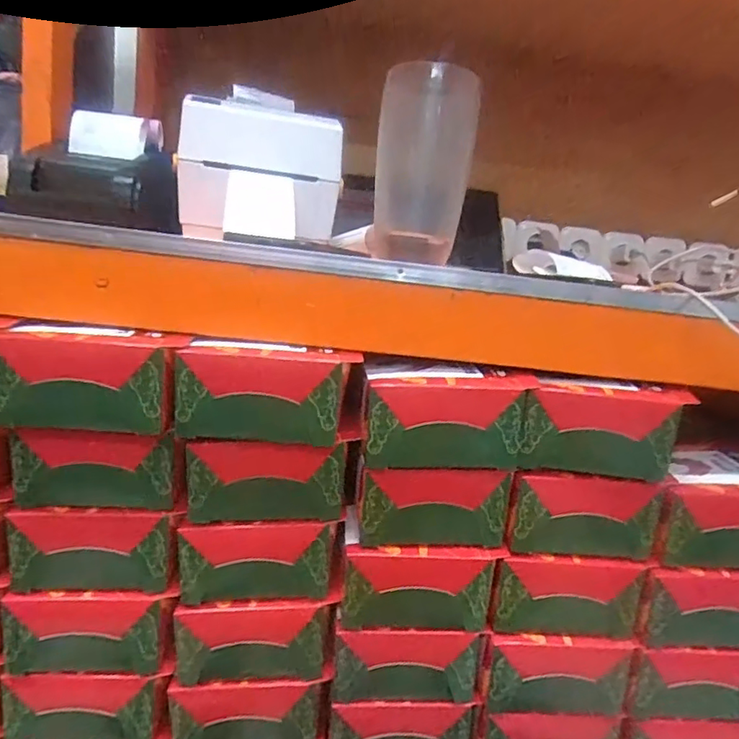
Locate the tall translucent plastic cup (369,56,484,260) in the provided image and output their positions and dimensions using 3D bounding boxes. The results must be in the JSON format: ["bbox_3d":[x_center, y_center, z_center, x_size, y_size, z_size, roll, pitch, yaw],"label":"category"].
[{"bbox_3d":[0.044,-0.169,0.459,0.082,0.155,0.066,7,10,2],"label":"tall translucent plastic cup"}]

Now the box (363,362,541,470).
[{"bbox_3d":[0.053,0.033,0.403,0.111,0.068,0.040,6,10,-6],"label":"box"}]

